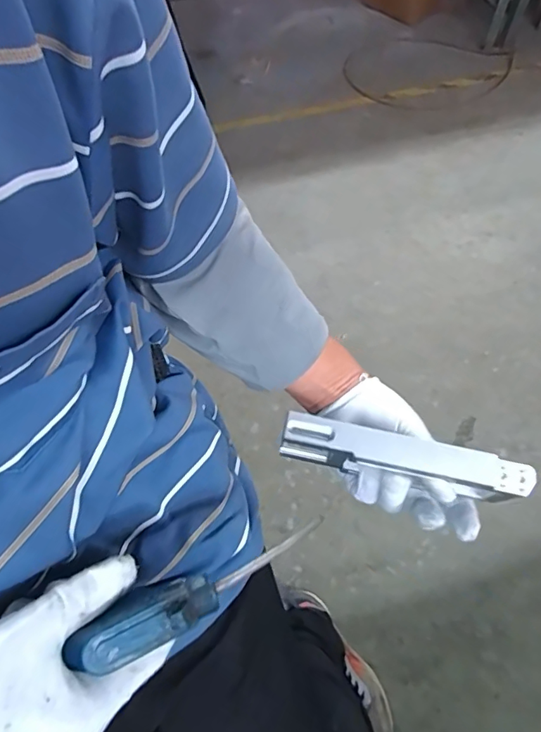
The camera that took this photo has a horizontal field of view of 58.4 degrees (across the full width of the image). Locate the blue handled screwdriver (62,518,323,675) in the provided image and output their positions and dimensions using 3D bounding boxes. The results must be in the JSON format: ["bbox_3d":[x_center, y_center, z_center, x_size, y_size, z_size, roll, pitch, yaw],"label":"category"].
[{"bbox_3d":[-0.033,0.117,0.255,0.135,0.024,0.026,-17,60,-26],"label":"blue handled screwdriver"}]

